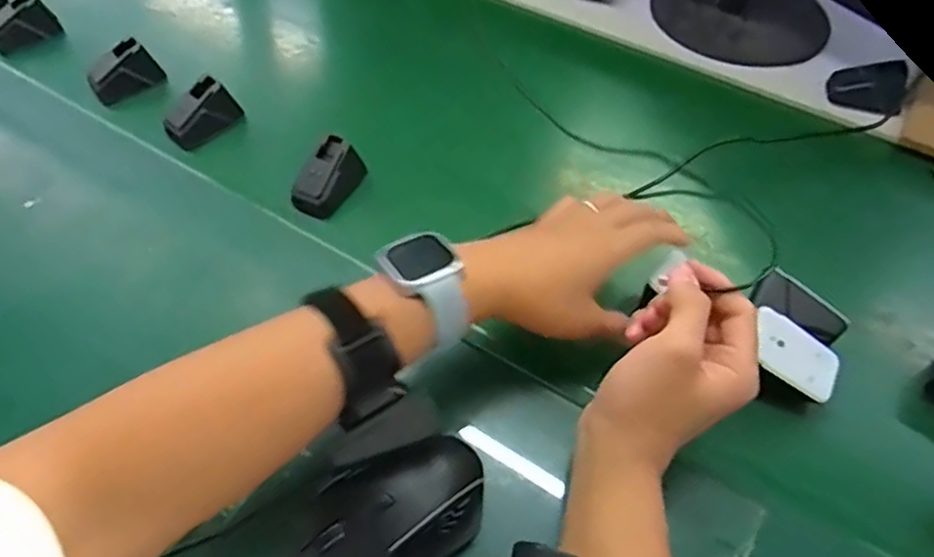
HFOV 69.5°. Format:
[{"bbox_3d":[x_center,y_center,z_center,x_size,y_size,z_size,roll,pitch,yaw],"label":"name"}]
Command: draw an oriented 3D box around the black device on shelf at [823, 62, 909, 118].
[{"bbox_3d":[0.384,-0.184,0.646,0.065,0.034,0.048,21,57,13],"label":"black device on shelf"}]

